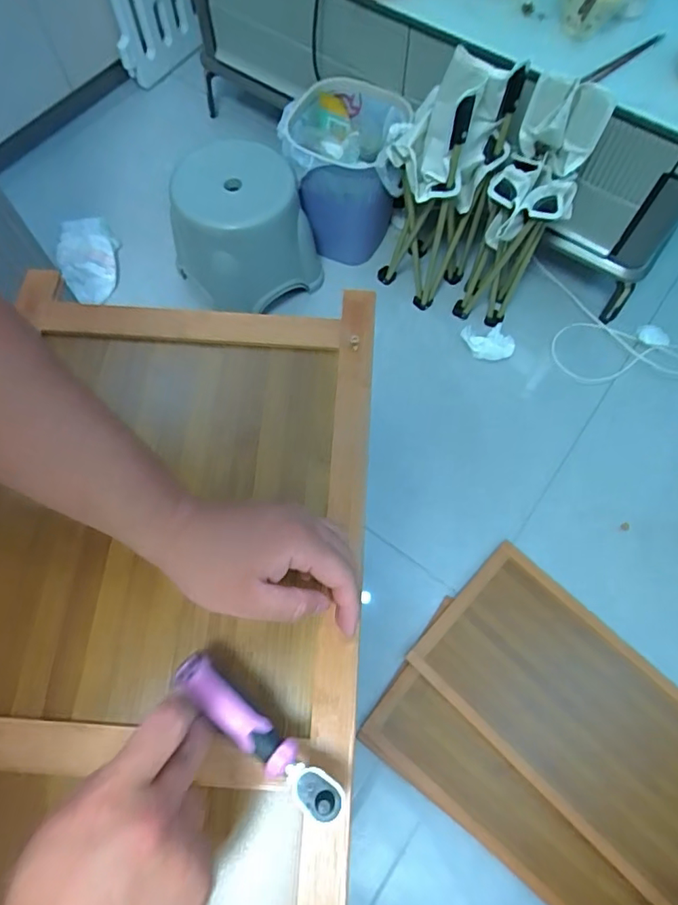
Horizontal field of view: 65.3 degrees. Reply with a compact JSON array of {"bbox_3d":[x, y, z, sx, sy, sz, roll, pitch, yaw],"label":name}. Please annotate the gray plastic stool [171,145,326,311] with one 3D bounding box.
[{"bbox_3d":[-0.205,-0.483,1.177,0.271,0.288,0.256,0,69,-1],"label":"gray plastic stool"}]

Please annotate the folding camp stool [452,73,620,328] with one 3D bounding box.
[{"bbox_3d":[0.336,-0.424,1.029,0.141,0.491,0.136,27,71,9],"label":"folding camp stool"}]

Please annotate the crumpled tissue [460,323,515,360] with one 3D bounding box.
[{"bbox_3d":[0.350,-0.259,1.232,0.115,0.030,0.084,1,69,-1],"label":"crumpled tissue"}]

